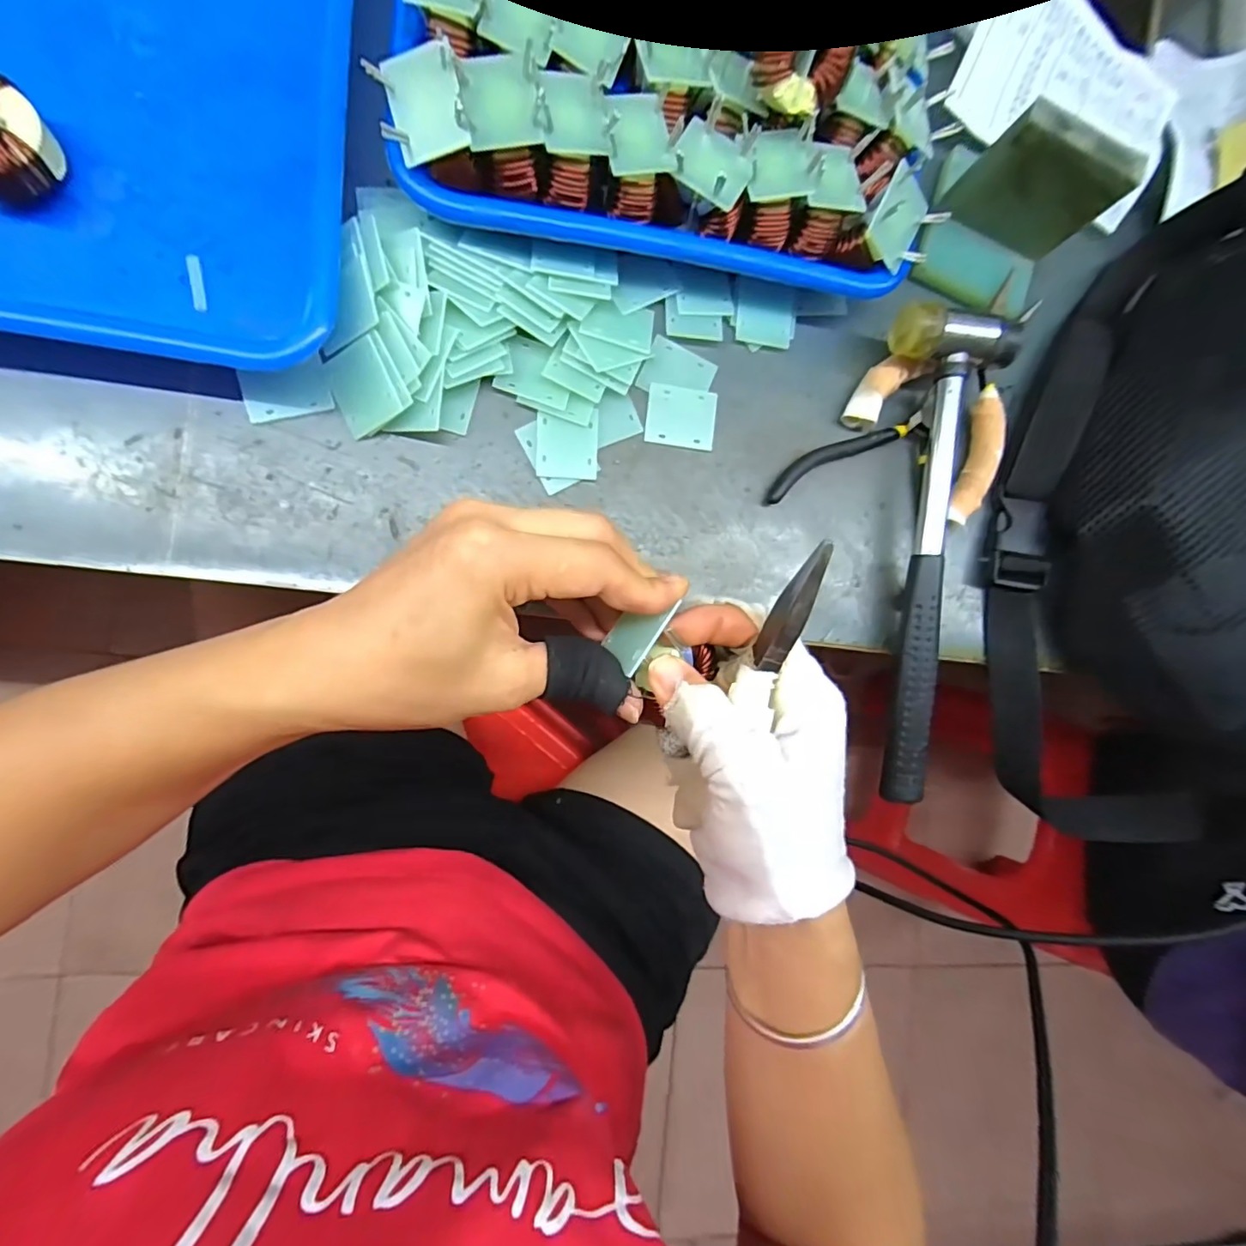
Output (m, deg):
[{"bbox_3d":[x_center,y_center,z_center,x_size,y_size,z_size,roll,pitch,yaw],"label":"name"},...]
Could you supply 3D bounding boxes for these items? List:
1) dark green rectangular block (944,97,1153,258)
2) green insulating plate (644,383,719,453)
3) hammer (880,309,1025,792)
[{"bbox_3d":[0.209,-0.219,0.277,0.064,0.057,0.015,20,87,-9],"label":"dark green rectangular block"},{"bbox_3d":[0.029,-0.103,0.275,0.035,0.004,0.029,5,89,-10],"label":"green insulating plate"},{"bbox_3d":[0.166,-0.032,0.283,0.066,0.035,0.244,-1,90,-10],"label":"hammer"}]

